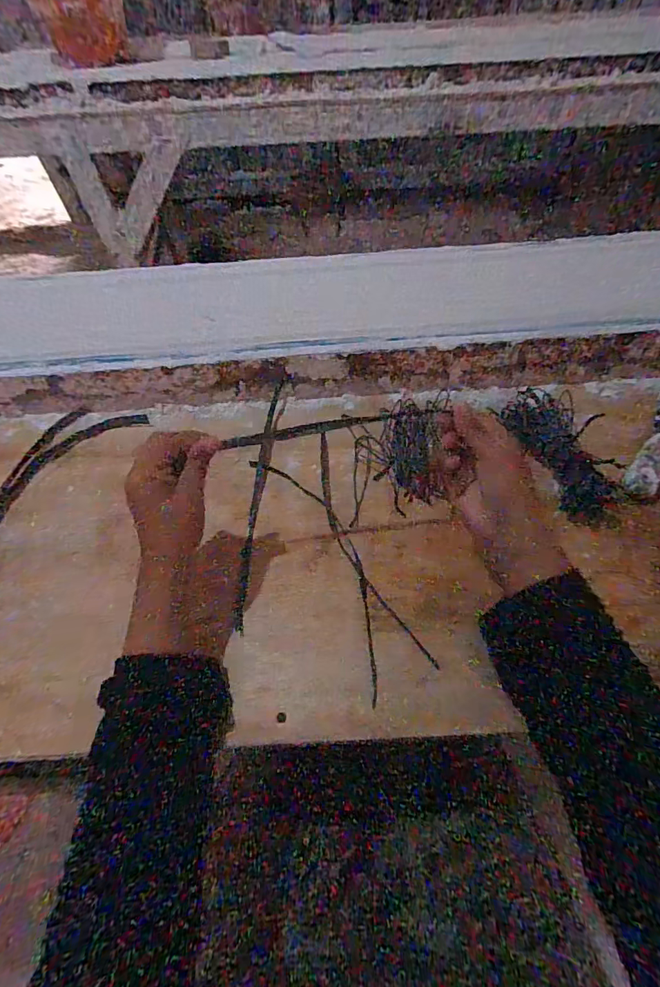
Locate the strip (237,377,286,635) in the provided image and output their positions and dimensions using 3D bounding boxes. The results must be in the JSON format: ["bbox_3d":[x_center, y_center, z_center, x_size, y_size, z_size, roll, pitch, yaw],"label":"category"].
[{"bbox_3d":[-0.075,-0.006,0.478,0.017,0.012,0.301,3,59,4],"label":"strip"}]

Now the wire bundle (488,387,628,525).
[{"bbox_3d":[0.248,-0.049,0.474,0.067,0.033,0.156,-20,60,-10],"label":"wire bundle"}]

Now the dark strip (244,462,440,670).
[{"bbox_3d":[0.013,0.050,0.448,0.033,0.006,0.278,-37,64,-18],"label":"dark strip"}]

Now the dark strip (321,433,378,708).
[{"bbox_3d":[0.016,0.053,0.446,0.022,0.004,0.287,-10,59,-4],"label":"dark strip"}]

